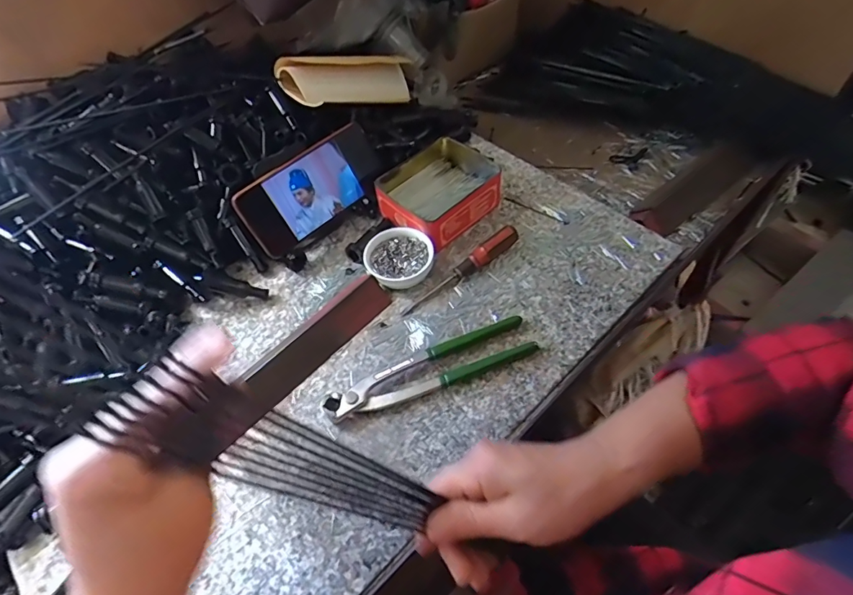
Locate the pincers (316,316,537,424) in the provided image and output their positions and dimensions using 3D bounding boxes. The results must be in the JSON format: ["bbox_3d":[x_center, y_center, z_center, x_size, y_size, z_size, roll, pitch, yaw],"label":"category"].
[{"bbox_3d":[0.004,0.063,0.412,0.195,0.018,0.046,-20,55,-10],"label":"pincers"}]

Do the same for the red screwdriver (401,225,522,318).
[{"bbox_3d":[0.038,-0.029,0.469,0.149,0.026,0.018,-34,58,-19],"label":"red screwdriver"}]

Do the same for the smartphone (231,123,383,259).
[{"bbox_3d":[-0.122,-0.118,0.502,0.168,0.087,0.018,-40,32,-20],"label":"smartphone"}]

